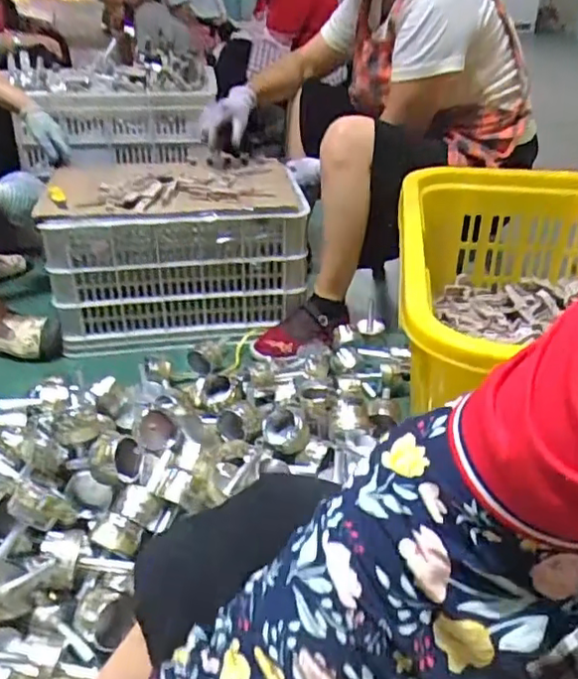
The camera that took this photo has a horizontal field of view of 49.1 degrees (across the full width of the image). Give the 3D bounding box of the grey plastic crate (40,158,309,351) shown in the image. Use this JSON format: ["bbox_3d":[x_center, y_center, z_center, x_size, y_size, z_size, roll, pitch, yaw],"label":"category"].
[{"bbox_3d":[-0.220,-0.192,1.337,0.492,0.307,0.303,-2,32,-3],"label":"grey plastic crate"}]

